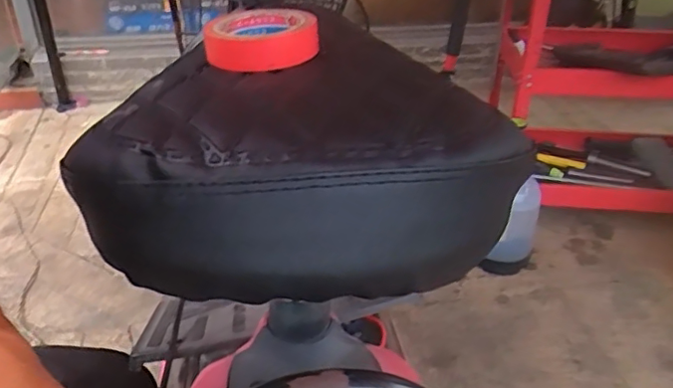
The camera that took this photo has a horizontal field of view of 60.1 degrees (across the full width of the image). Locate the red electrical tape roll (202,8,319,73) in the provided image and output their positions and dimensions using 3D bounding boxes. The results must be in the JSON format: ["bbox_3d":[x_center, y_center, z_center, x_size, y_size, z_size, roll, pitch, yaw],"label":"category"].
[{"bbox_3d":[-0.037,-0.078,0.292,0.055,0.018,0.049,-2,31,-5],"label":"red electrical tape roll"}]

